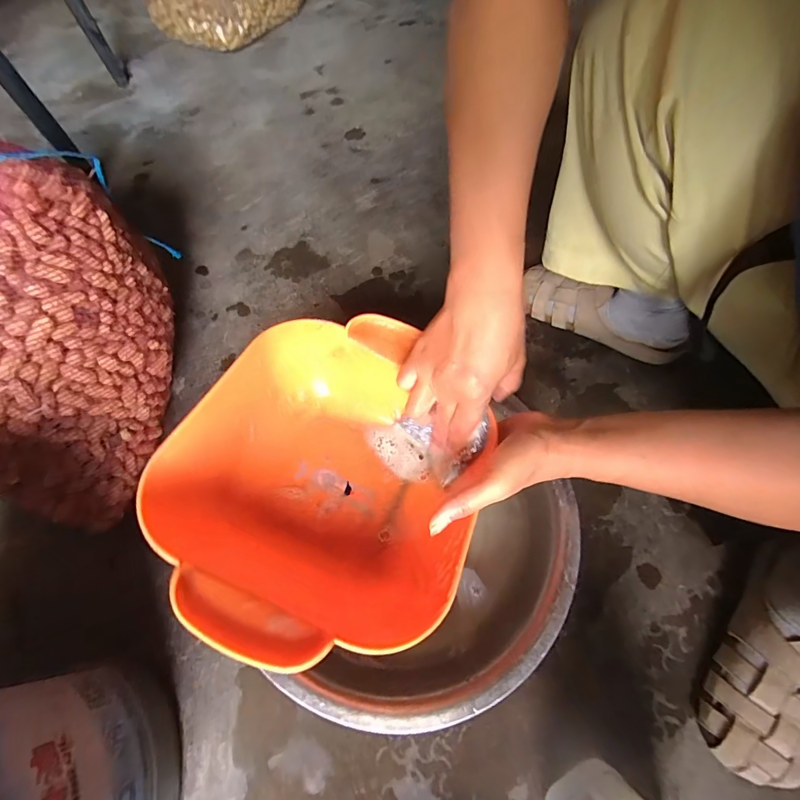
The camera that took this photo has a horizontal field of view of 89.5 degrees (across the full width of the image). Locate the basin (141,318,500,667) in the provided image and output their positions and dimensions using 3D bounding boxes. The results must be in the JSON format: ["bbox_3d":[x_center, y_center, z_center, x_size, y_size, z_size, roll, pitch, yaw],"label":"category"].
[{"bbox_3d":[-0.056,0.055,0.331,0.234,0.103,0.280,21,50,6],"label":"basin"}]

